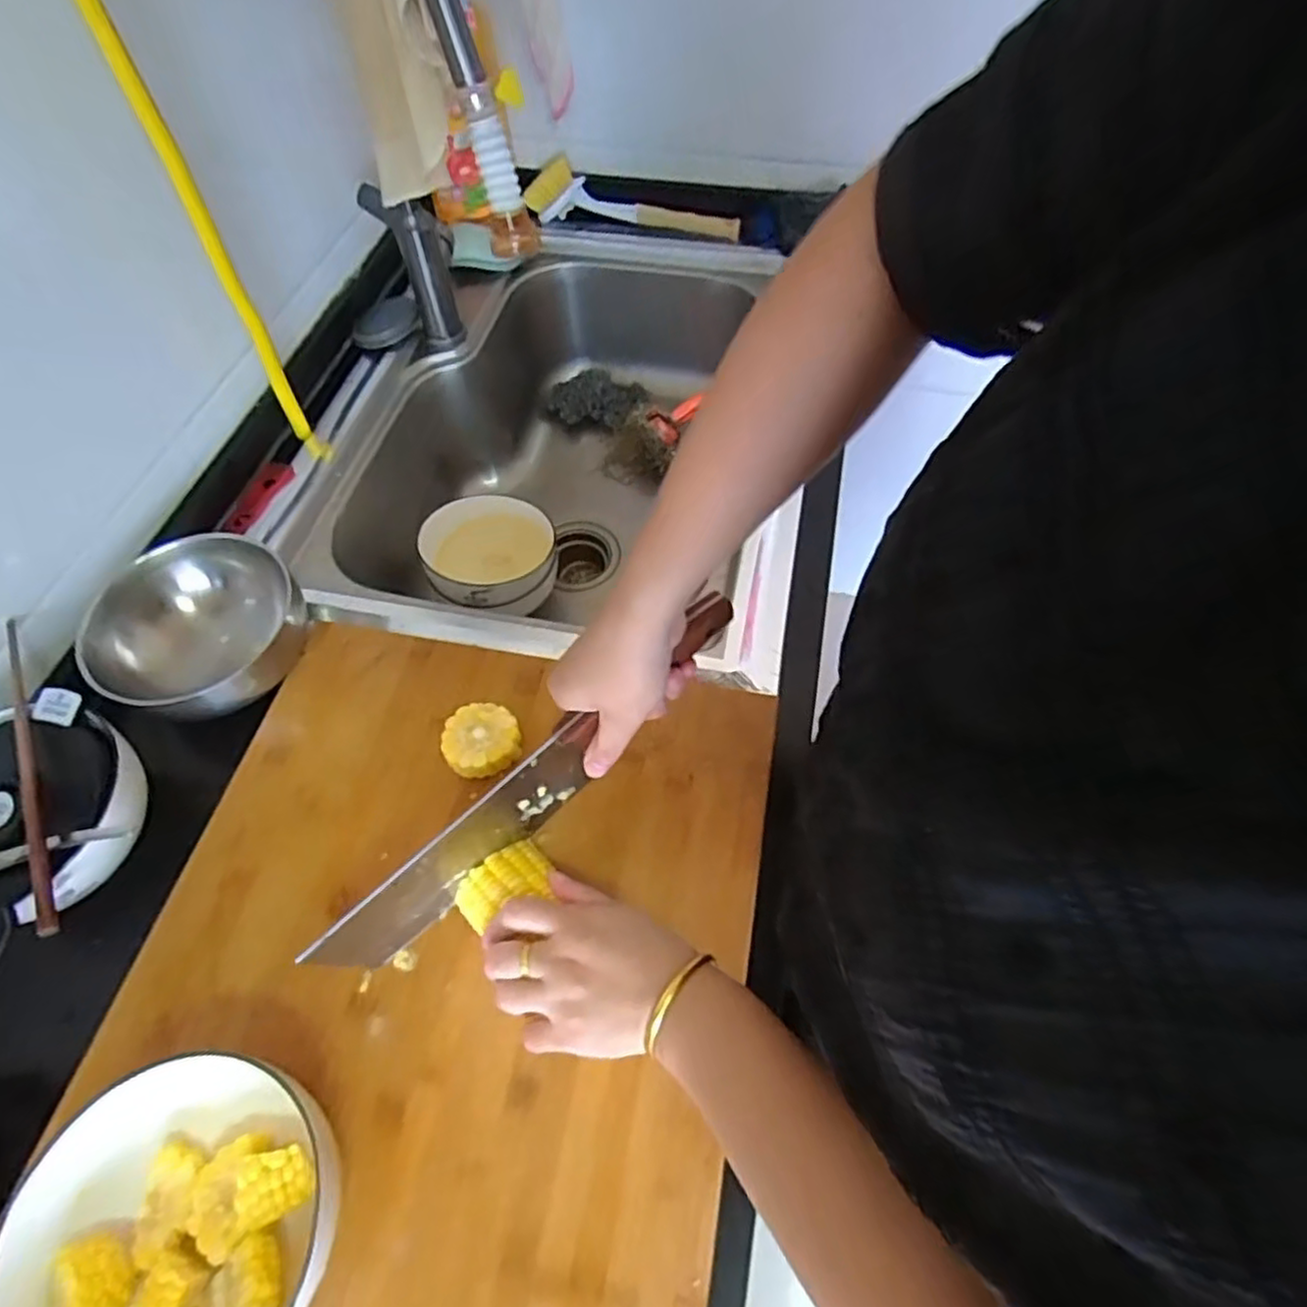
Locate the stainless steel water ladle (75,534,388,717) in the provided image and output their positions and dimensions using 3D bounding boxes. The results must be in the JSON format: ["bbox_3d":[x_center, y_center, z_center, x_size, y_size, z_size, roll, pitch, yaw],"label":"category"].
[{"bbox_3d":[-0.342,-0.020,0.543,0.138,0.068,0.156,25,65,15],"label":"stainless steel water ladle"}]

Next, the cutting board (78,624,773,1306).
[{"bbox_3d":[-0.153,0.258,0.412,0.383,0.033,0.588,8,60,8],"label":"cutting board"}]

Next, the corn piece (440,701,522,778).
[{"bbox_3d":[-0.126,0.063,0.517,0.053,0.026,0.054,-1,61,1],"label":"corn piece"}]

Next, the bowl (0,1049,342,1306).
[{"bbox_3d":[-0.230,0.291,0.354,0.144,0.079,0.153,-1,61,1],"label":"bowl"}]

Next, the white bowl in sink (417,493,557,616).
[{"bbox_3d":[-0.182,-0.104,0.788,0.132,0.067,0.137,-1,61,1],"label":"white bowl in sink"}]

